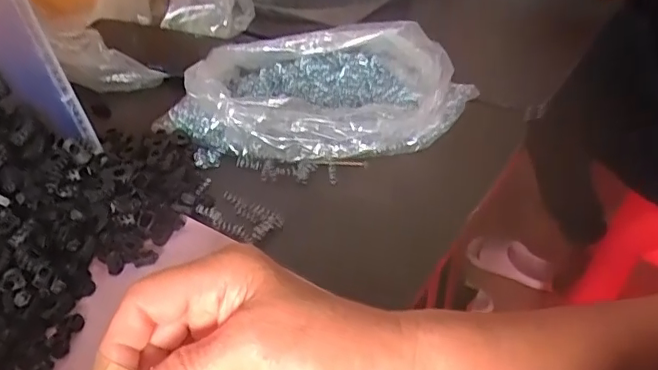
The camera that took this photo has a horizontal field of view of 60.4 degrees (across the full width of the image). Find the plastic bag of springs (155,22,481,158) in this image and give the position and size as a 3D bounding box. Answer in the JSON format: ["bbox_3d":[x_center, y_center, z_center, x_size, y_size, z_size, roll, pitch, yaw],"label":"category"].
[{"bbox_3d":[-0.007,-0.080,0.468,0.253,0.059,0.129,2,40,5],"label":"plastic bag of springs"}]

